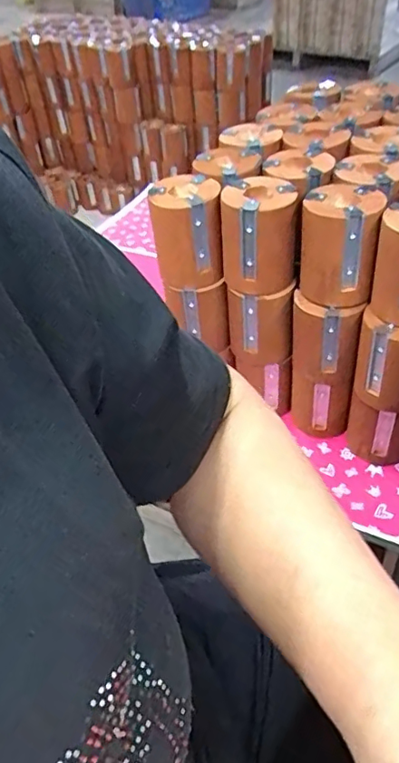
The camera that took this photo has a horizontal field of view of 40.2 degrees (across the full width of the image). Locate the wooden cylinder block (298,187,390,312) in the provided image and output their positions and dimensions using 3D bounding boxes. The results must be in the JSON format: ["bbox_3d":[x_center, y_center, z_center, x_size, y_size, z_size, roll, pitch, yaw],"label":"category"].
[{"bbox_3d":[0.147,-0.142,0.573,0.077,0.102,0.075,12,48,18],"label":"wooden cylinder block"}]

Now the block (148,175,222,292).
[{"bbox_3d":[-0.015,-0.171,0.618,0.075,0.102,0.082,-9,45,-3],"label":"block"}]

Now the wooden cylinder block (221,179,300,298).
[{"bbox_3d":[0.065,-0.158,0.593,0.079,0.100,0.078,2,46,8],"label":"wooden cylinder block"}]

